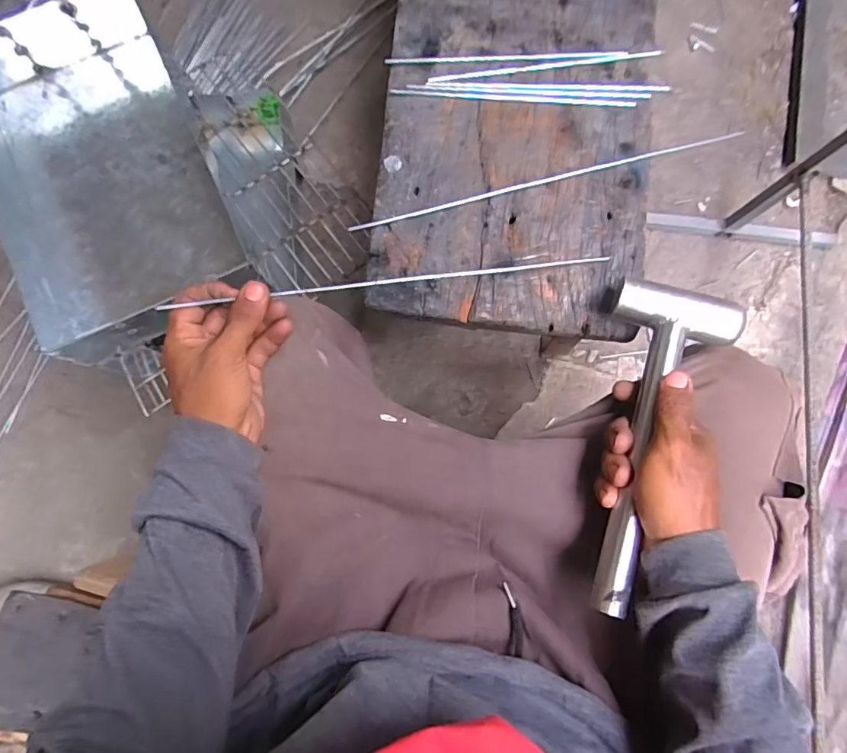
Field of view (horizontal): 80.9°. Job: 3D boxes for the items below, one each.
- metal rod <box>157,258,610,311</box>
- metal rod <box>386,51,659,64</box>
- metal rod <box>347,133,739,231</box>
[{"bbox_3d":[-0.029,-0.083,0.432,0.385,0.005,0.009,-7,80,-4],"label":"metal rod"},{"bbox_3d":[0.073,-0.297,0.463,0.214,0.004,0.008,-2,80,0],"label":"metal rod"},{"bbox_3d":[0.111,-0.178,0.449,0.358,0.006,0.011,-14,81,-2],"label":"metal rod"}]

